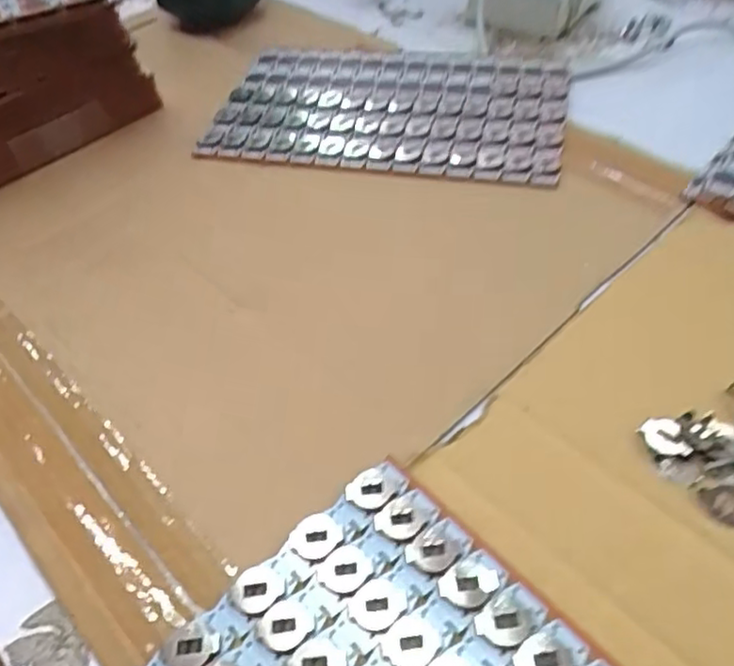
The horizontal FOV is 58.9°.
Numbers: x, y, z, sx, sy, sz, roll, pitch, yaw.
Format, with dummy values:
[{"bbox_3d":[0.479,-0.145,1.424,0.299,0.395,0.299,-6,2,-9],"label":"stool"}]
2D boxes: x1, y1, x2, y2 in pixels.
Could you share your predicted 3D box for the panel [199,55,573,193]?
[{"bbox_3d":[0.018,-0.166,0.476,0.246,0.011,0.148,7,50,13],"label":"panel"}]

